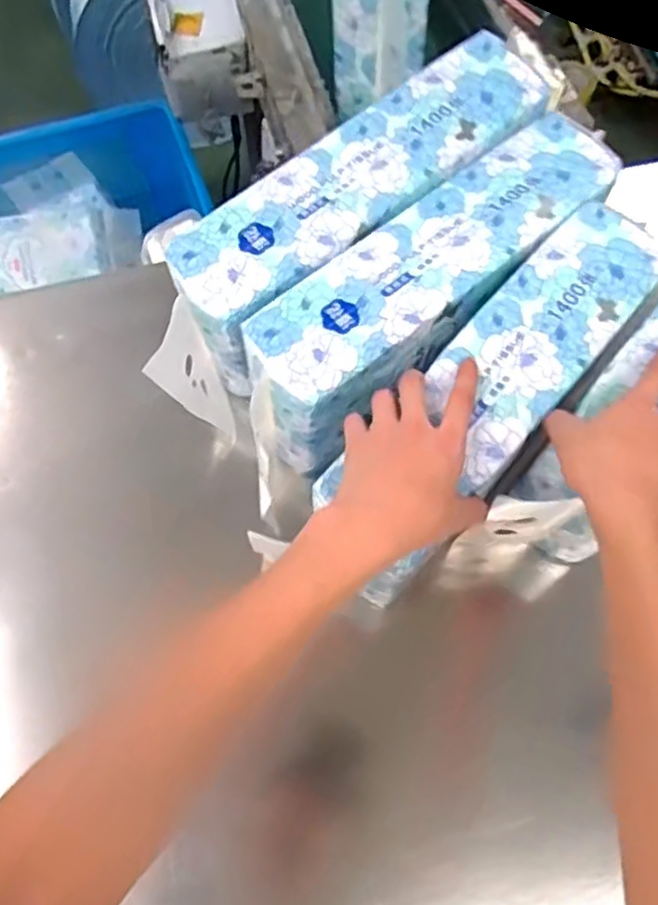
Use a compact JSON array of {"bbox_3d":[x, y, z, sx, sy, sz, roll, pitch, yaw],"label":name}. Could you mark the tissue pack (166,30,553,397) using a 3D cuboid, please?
[{"bbox_3d":[0.022,-0.209,0.598,0.343,0.118,0.102,-41,75,-14],"label":"tissue pack"}]

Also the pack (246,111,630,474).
[{"bbox_3d":[0.084,-0.133,0.617,0.346,0.166,0.107,-38,75,-14],"label":"pack"}]

